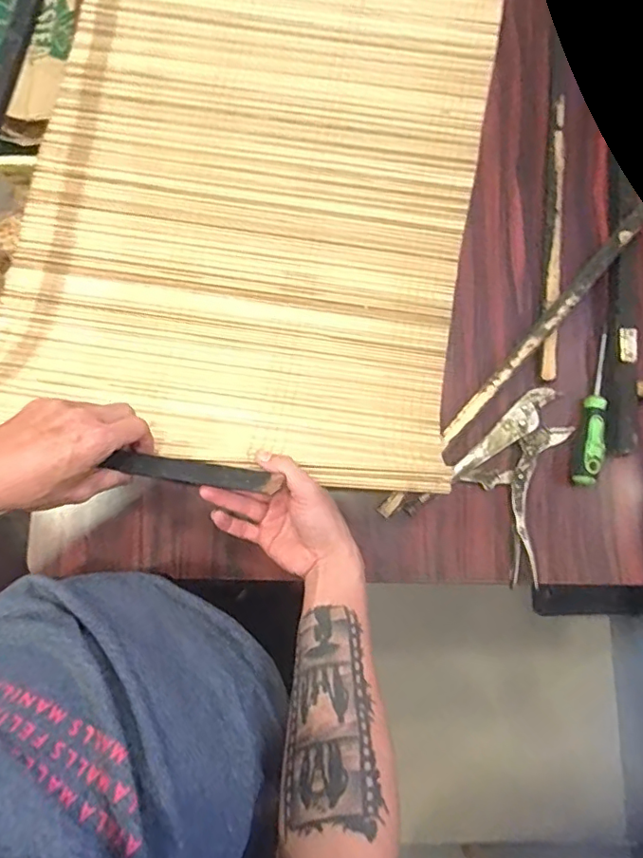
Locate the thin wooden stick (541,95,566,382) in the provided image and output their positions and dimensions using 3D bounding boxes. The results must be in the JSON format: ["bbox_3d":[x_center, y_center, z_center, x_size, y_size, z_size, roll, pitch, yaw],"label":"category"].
[{"bbox_3d":[0.279,-0.236,0.647,0.020,0.013,0.360,6,81,0],"label":"thin wooden stick"}]

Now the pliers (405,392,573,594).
[{"bbox_3d":[0.223,0.065,0.599,0.146,0.016,0.210,44,83,6],"label":"pliers"}]

